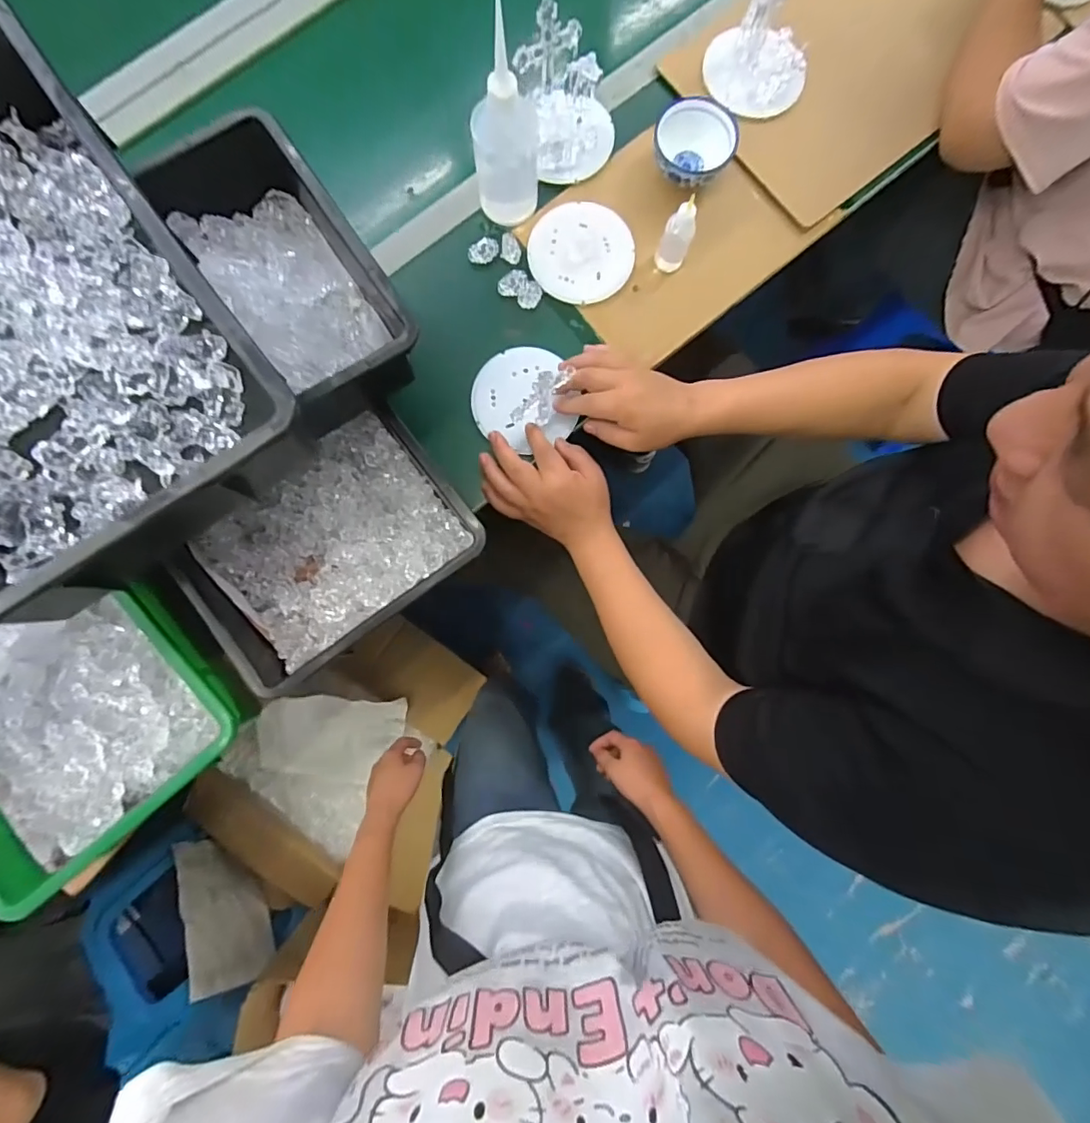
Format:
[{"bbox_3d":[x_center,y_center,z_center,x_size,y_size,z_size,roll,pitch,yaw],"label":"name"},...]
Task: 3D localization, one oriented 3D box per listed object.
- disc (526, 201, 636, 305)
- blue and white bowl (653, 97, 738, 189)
[{"bbox_3d":[0.046,-0.393,0.663,0.128,0.007,0.130,0,85,-2],"label":"disc"},{"bbox_3d":[0.184,-0.505,0.653,0.102,0.053,0.085,4,85,-1],"label":"blue and white bowl"}]

